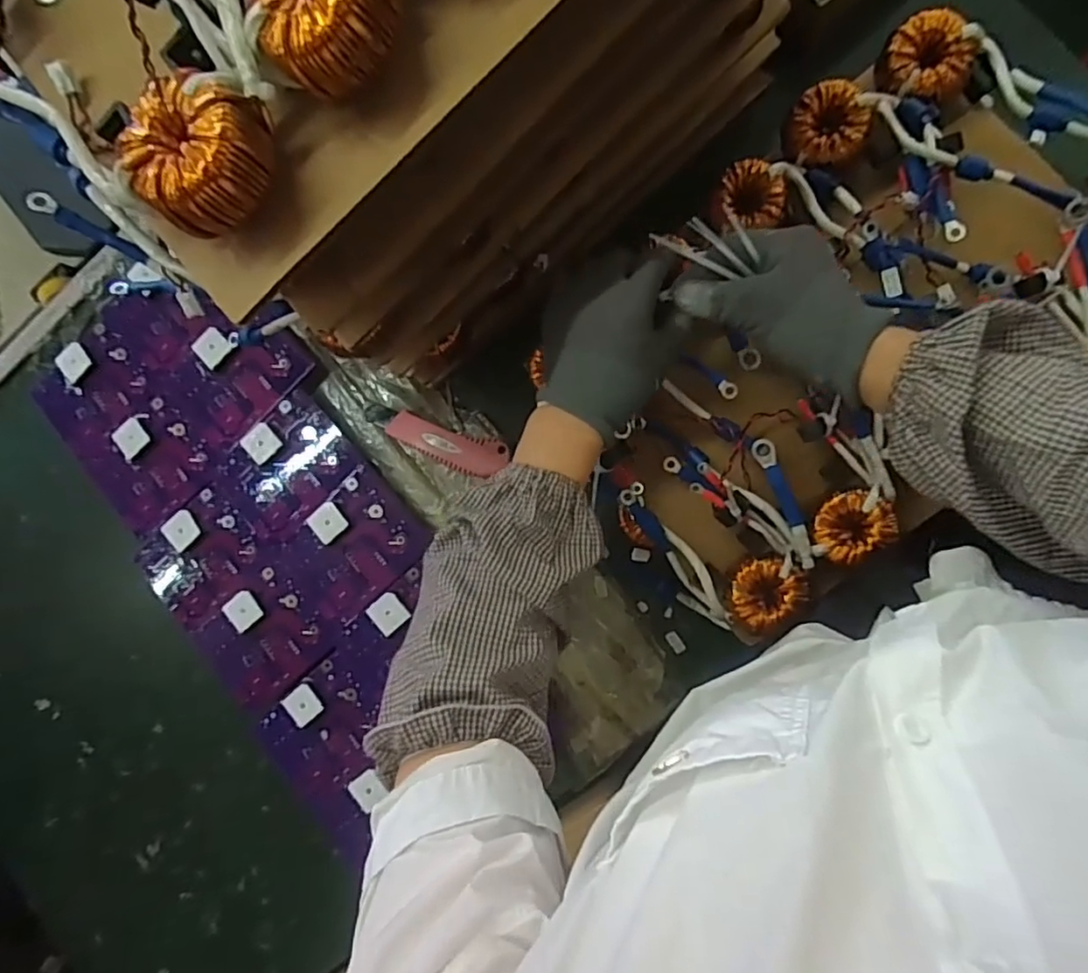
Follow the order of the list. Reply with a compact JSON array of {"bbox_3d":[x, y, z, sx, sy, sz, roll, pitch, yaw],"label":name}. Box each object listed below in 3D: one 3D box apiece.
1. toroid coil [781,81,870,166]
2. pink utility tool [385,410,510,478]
[{"bbox_3d":[0.213,-0.271,0.465,0.052,0.025,0.057,0,91,9],"label":"toroid coil"},{"bbox_3d":[-0.092,-0.038,0.576,0.122,0.019,0.035,18,94,8],"label":"pink utility tool"}]

